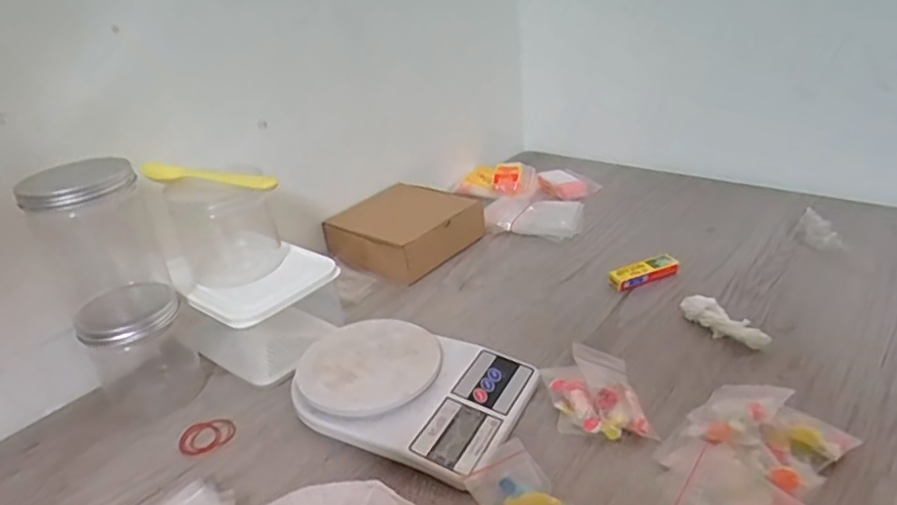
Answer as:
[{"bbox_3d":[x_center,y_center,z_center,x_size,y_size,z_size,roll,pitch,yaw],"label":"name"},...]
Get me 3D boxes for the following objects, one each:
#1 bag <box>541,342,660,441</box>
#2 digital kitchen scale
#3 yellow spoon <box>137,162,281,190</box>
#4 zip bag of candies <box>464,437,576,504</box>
[{"bbox_3d":[0.127,0.119,0.524,0.073,0.030,0.089,-6,28,0],"label":"bag"},{"bbox_3d":[-0.039,0.121,0.555,0.208,0.028,0.147,9,31,27],"label":"digital kitchen scale"},{"bbox_3d":[-0.235,-0.074,0.588,0.157,0.015,0.018,7,30,24],"label":"yellow spoon"},{"bbox_3d":[0.054,0.178,0.444,0.056,0.016,0.088,-20,31,-25],"label":"zip bag of candies"}]

